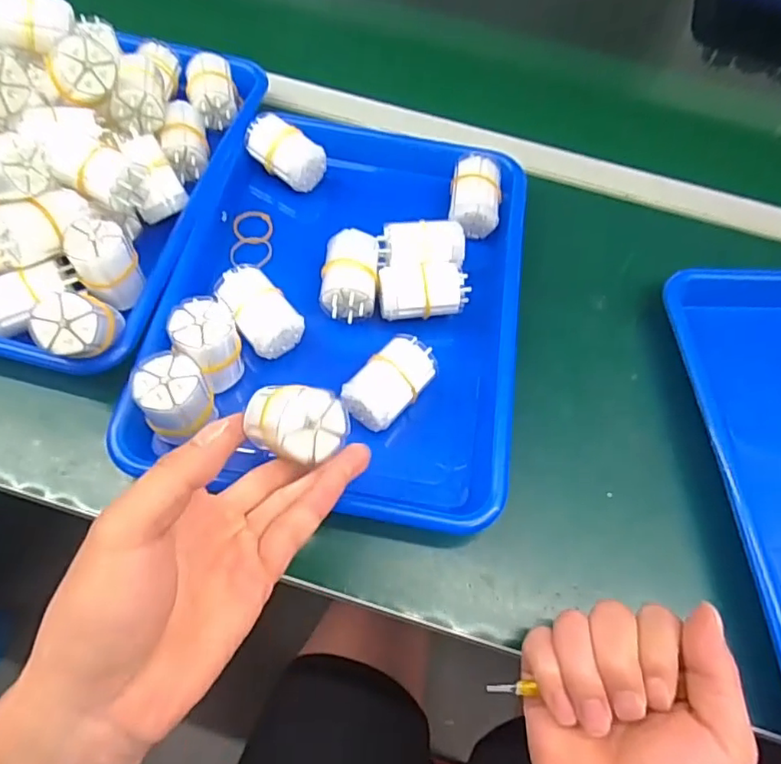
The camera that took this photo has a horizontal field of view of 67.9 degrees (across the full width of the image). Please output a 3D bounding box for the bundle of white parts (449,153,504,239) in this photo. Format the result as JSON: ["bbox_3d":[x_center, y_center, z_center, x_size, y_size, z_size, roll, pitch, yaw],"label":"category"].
[{"bbox_3d":[0.069,-0.152,0.474,0.041,0.034,0.063,8,59,1],"label":"bundle of white parts"}]

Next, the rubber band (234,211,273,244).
[{"bbox_3d":[-0.111,-0.126,0.470,0.031,0.006,0.033,0,59,-4],"label":"rubber band"}]

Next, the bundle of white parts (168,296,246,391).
[{"bbox_3d":[-0.117,-0.023,0.380,0.037,0.062,0.034,-17,62,-14],"label":"bundle of white parts"}]

